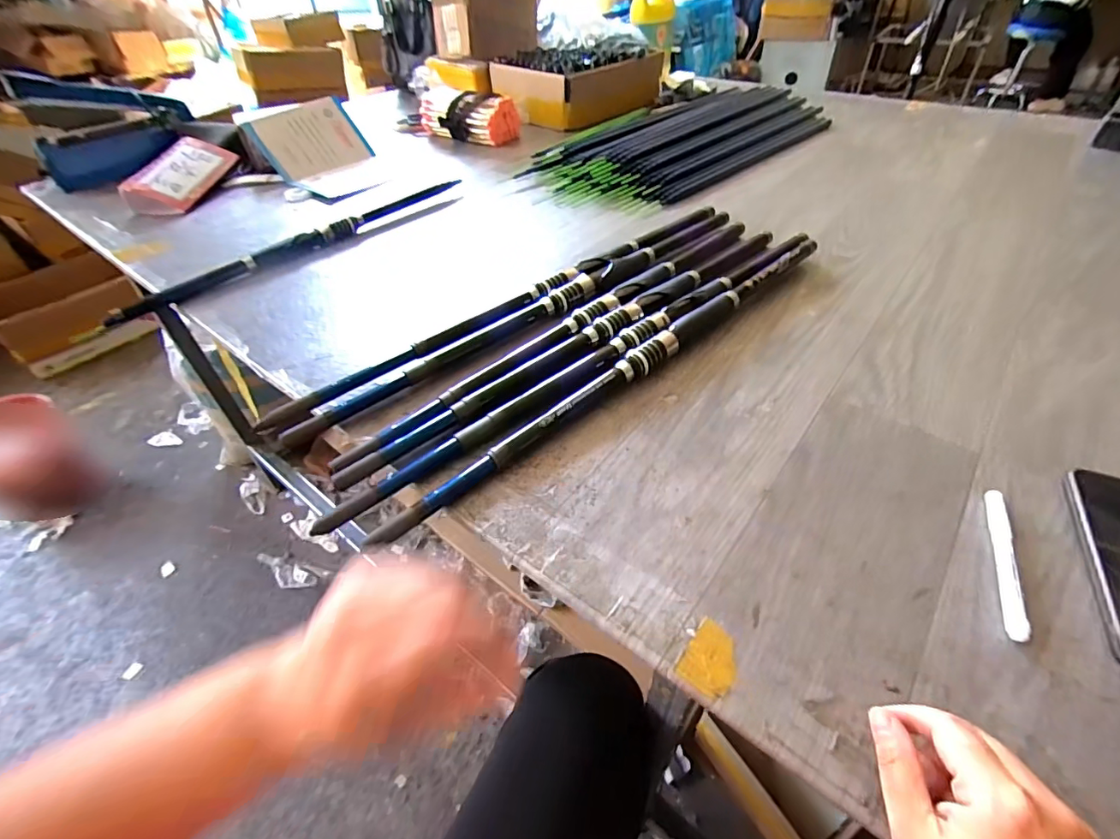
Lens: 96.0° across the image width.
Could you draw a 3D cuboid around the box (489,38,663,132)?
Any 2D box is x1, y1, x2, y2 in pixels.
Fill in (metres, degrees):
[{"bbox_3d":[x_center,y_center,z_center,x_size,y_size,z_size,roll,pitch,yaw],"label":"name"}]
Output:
[{"bbox_3d":[0.047,-0.841,1.250,0.270,0.136,0.345,33,55,32],"label":"box"}]

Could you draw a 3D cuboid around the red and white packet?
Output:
[{"bbox_3d":[-0.696,-0.448,0.934,0.100,0.033,0.241,29,45,-21],"label":"red and white packet"}]

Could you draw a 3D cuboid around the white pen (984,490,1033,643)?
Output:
[{"bbox_3d":[0.313,0.098,0.354,0.012,0.013,0.122,16,48,19],"label":"white pen"}]

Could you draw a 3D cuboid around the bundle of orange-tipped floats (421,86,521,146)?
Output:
[{"bbox_3d":[-0.216,-0.684,1.140,0.228,0.083,0.090,22,50,24],"label":"bundle of orange-tipped floats"}]

